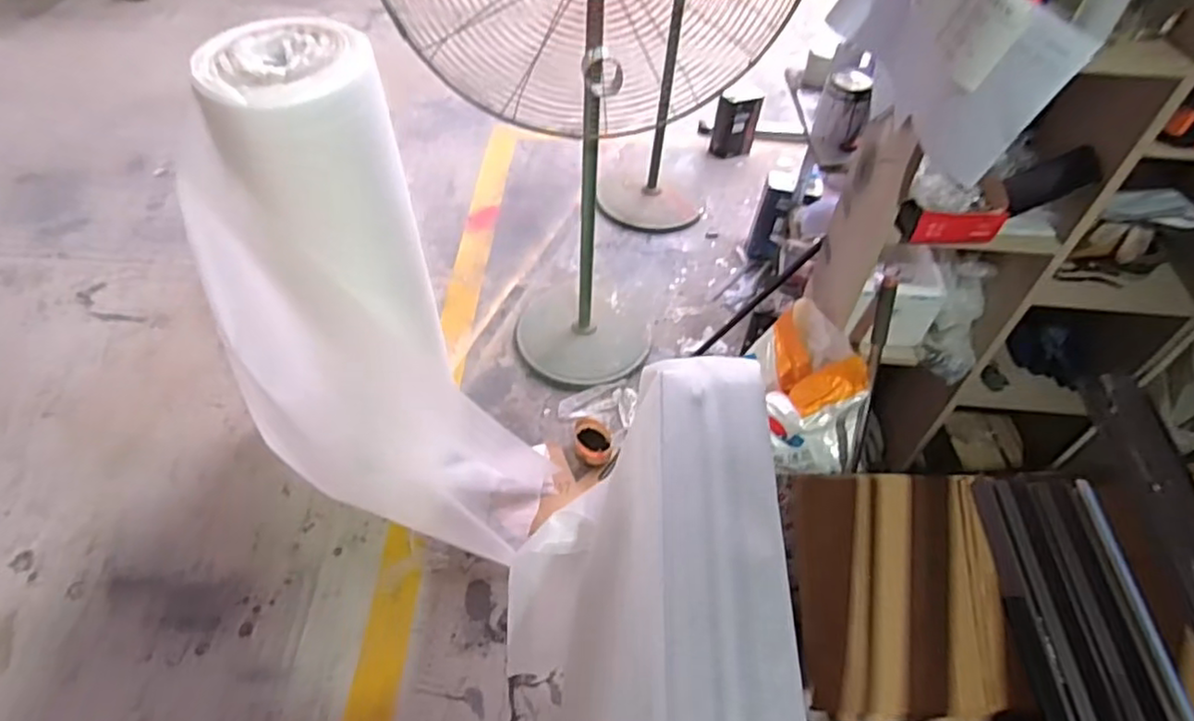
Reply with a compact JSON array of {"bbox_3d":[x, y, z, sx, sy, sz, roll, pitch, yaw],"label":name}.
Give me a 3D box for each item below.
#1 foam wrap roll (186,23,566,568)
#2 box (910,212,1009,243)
[{"bbox_3d":[-0.463,-0.040,1.350,0.535,1.082,0.352,22,52,15],"label":"foam wrap roll"},{"bbox_3d":[0.571,-0.209,1.053,0.127,0.049,0.017,3,27,7],"label":"box"}]

